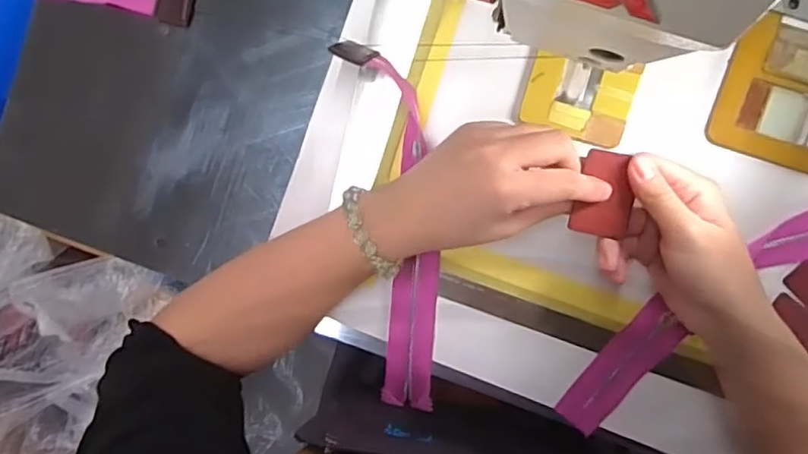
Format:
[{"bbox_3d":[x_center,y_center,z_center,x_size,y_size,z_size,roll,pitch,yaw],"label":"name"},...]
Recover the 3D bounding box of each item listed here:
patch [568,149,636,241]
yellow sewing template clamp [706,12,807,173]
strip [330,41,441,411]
[{"bbox_3d":[0.120,-0.020,0.364,0.032,0.005,0.051,5,106,4],"label":"patch"},{"bbox_3d":[0.270,-0.089,0.389,0.113,0.019,0.109,19,94,6],"label":"yellow sewing template clamp"},{"bbox_3d":[-0.006,0.002,0.434,0.057,0.017,0.264,-4,93,4],"label":"strip"}]

